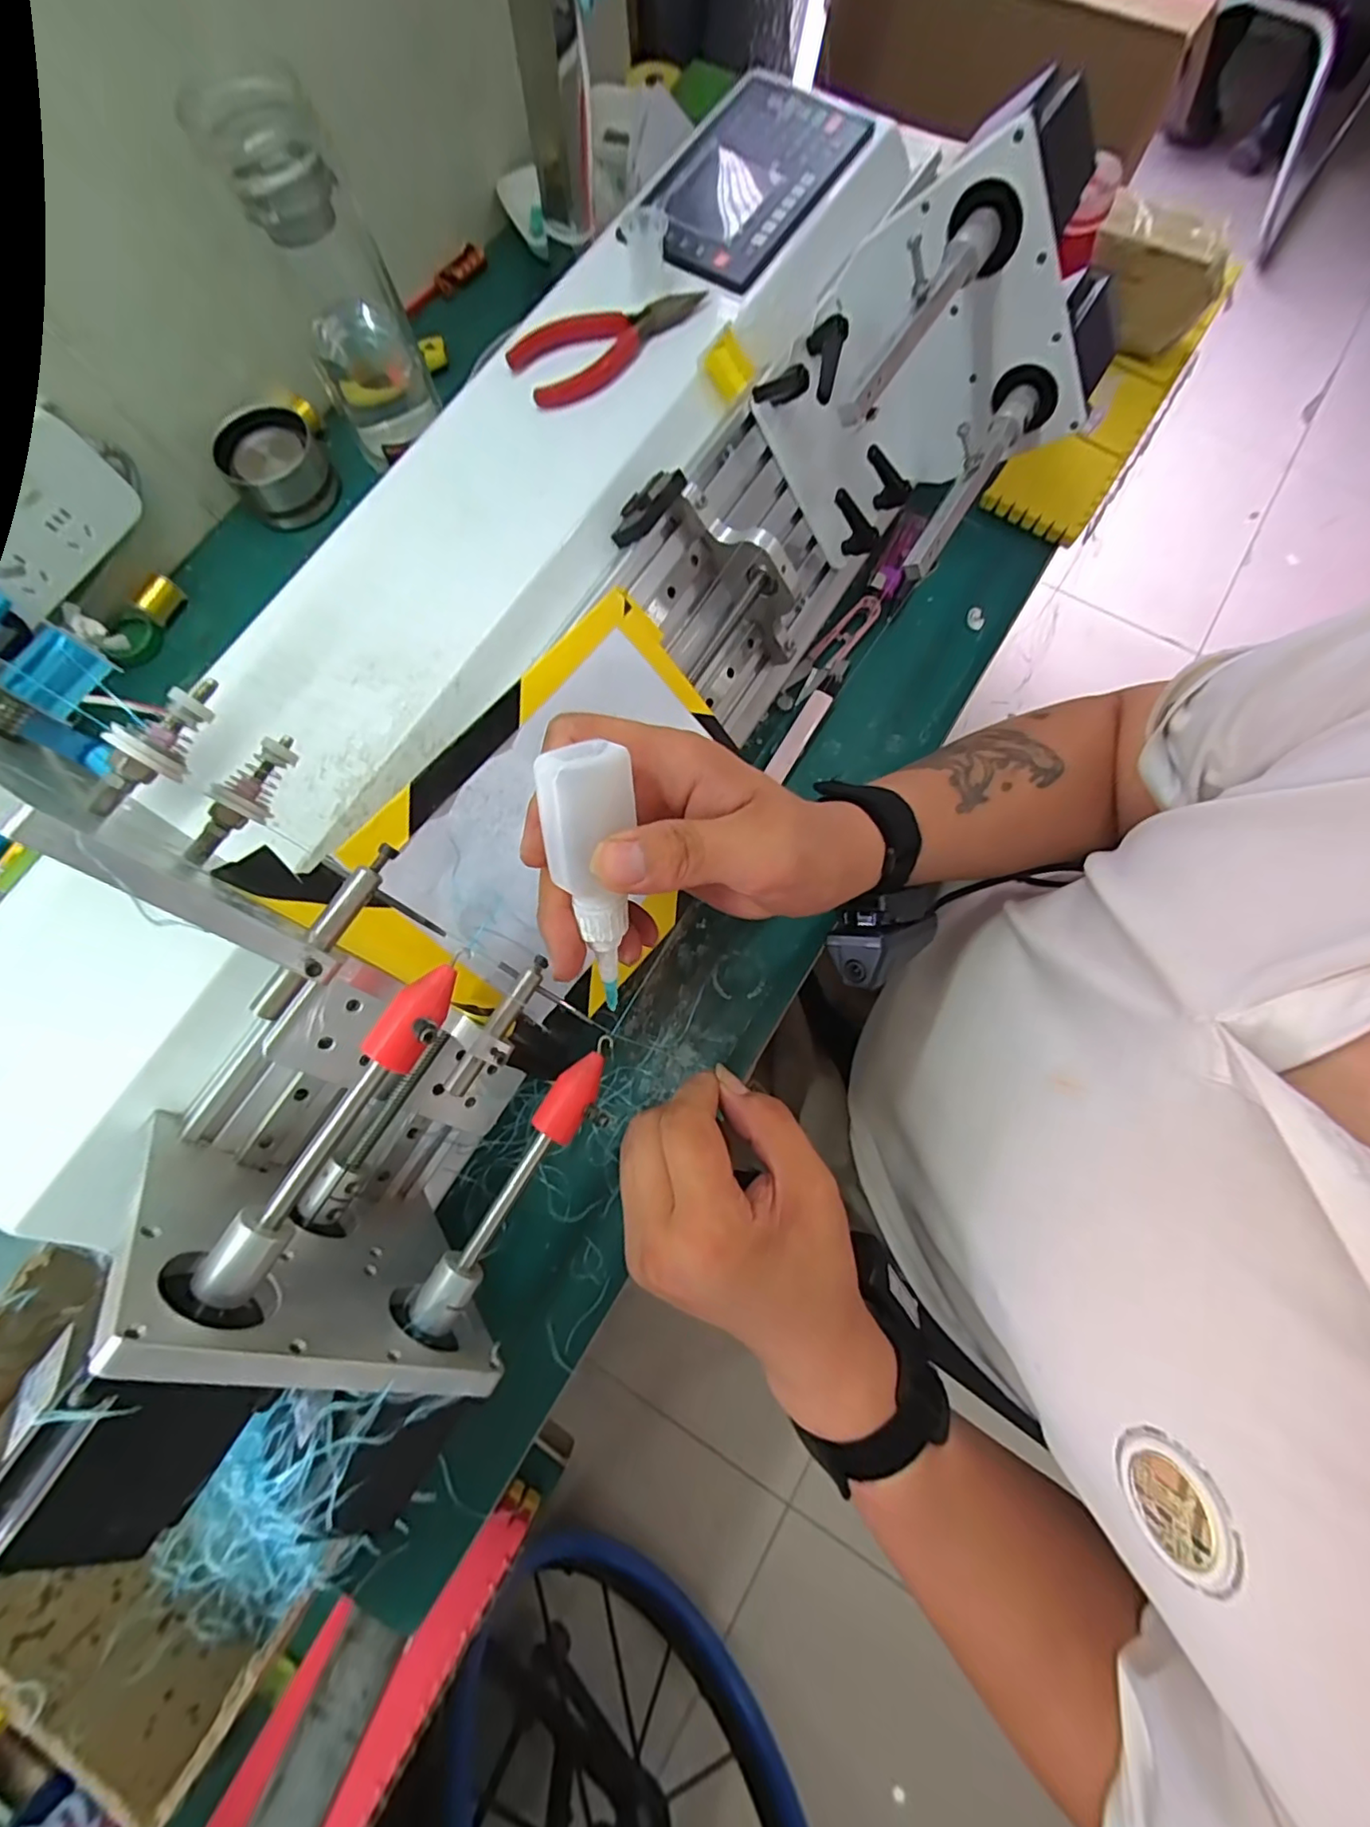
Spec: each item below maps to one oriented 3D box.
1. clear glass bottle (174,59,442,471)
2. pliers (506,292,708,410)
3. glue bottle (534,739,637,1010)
[{"bbox_3d":[-0.237,-0.423,0.410,0.075,0.174,0.075,-22,78,-5],"label":"clear glass bottle"},{"bbox_3d":[-0.042,-0.336,0.351,0.120,0.012,0.043,-34,79,-7],"label":"pliers"},{"bbox_3d":[-0.033,-0.010,0.230,0.029,0.102,0.026,-2,33,0],"label":"glue bottle"}]

